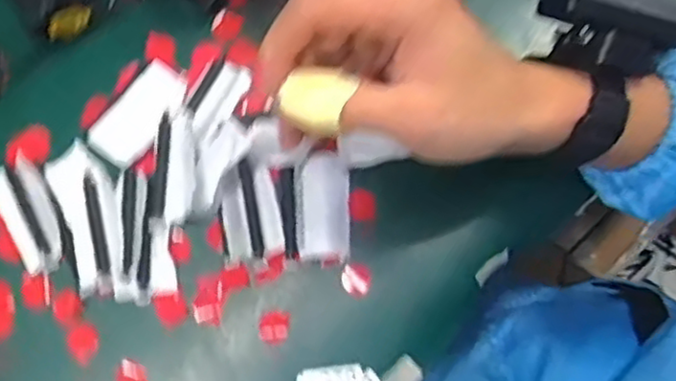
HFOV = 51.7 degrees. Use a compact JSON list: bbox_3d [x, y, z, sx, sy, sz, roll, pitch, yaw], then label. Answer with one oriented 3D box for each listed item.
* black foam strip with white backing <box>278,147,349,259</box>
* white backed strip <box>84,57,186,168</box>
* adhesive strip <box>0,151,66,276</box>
[{"bbox_3d":[-0.013,0.008,0.374,0.038,0.007,0.056,0,75,0],"label":"black foam strip with white backing"},{"bbox_3d":[-0.111,-0.044,0.388,0.032,0.006,0.061,29,76,7],"label":"white backed strip"},{"bbox_3d":[-0.165,0.012,0.371,0.028,0.004,0.062,-28,77,-8],"label":"adhesive strip"}]

